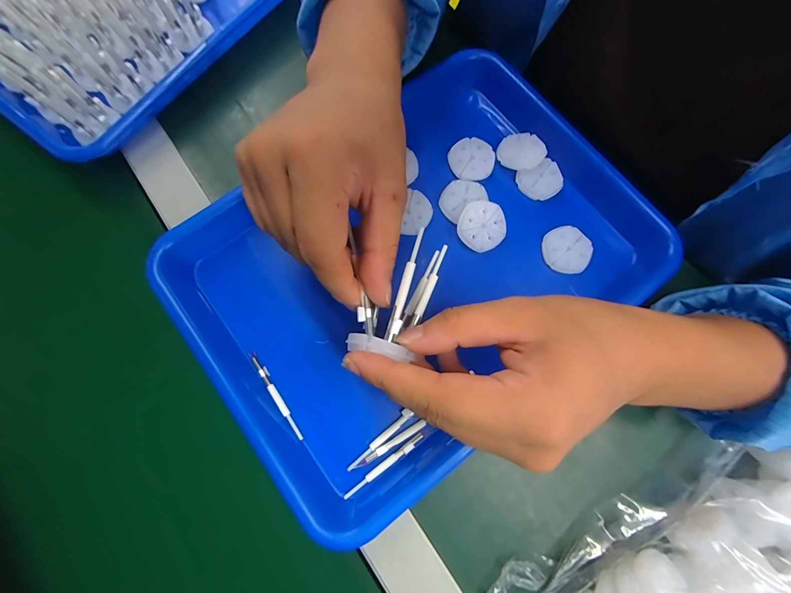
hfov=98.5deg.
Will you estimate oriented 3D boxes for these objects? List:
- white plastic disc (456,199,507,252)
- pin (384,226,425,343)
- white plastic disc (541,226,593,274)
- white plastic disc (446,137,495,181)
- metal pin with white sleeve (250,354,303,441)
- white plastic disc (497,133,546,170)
[{"bbox_3d":[0.068,-0.056,0.266,0.037,0.004,0.037,0,97,-3],"label":"white plastic disc"},{"bbox_3d":[0.006,-0.007,0.180,0.006,0.004,0.063,16,80,3],"label":"pin"},{"bbox_3d":[0.136,-0.037,0.270,0.035,0.006,0.037,0,76,-1],"label":"white plastic disc"},{"bbox_3d":[0.064,-0.115,0.285,0.037,0.004,0.037,0,76,-1],"label":"white plastic disc"},{"bbox_3d":[-0.085,0.071,0.241,0.006,0.007,0.067,-31,79,-8],"label":"metal pin with white sleeve"},{"bbox_3d":[0.105,-0.122,0.284,0.037,0.004,0.033,-3,77,10],"label":"white plastic disc"}]

